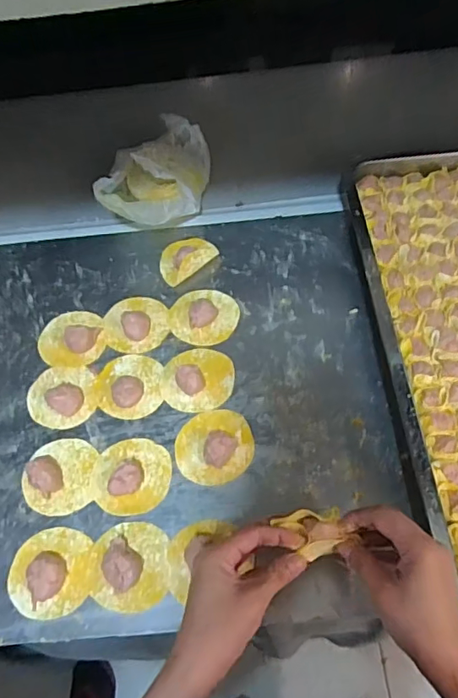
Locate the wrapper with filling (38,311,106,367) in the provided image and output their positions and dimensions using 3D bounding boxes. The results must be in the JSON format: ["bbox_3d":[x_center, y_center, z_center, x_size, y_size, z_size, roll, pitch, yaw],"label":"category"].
[{"bbox_3d":[-0.191,-0.018,0.627,0.077,0.021,0.077,-10,60,-2],"label":"wrapper with filling"}]

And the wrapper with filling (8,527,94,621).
[{"bbox_3d":[-0.172,0.209,0.493,0.076,0.020,0.078,-4,60,2],"label":"wrapper with filling"}]

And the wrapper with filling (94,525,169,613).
[{"bbox_3d":[-0.094,0.202,0.489,0.073,0.022,0.077,-2,60,3],"label":"wrapper with filling"}]

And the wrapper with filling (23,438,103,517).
[{"bbox_3d":[-0.177,0.127,0.539,0.072,0.026,0.078,-3,60,3],"label":"wrapper with filling"}]

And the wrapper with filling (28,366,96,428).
[{"bbox_3d":[-0.190,0.050,0.587,0.076,0.020,0.076,-11,60,-2],"label":"wrapper with filling"}]

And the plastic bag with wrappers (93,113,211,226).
[{"bbox_3d":[-0.096,-0.222,0.687,0.121,0.101,0.162,3,60,6],"label":"plastic bag with wrappers"}]

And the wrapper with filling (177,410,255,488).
[{"bbox_3d":[-0.016,0.097,0.543,0.080,0.025,0.078,-2,60,3],"label":"wrapper with filling"}]

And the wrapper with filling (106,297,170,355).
[{"bbox_3d":[-0.113,-0.036,0.630,0.076,0.022,0.080,-2,60,3],"label":"wrapper with filling"}]

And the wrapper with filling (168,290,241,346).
[{"bbox_3d":[-0.032,-0.044,0.628,0.082,0.019,0.075,17,63,14],"label":"wrapper with filling"}]

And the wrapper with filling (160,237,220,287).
[{"bbox_3d":[-0.056,-0.122,0.669,0.075,0.028,0.059,-36,63,-16],"label":"wrapper with filling"}]

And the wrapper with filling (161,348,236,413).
[{"bbox_3d":[-0.036,0.028,0.583,0.080,0.024,0.077,-2,60,3],"label":"wrapper with filling"}]

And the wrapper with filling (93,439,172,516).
[{"bbox_3d":[-0.101,0.126,0.533,0.078,0.020,0.078,-4,60,2],"label":"wrapper with filling"}]

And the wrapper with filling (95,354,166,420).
[{"bbox_3d":[-0.113,0.038,0.589,0.075,0.017,0.080,-7,59,0],"label":"wrapper with filling"}]

